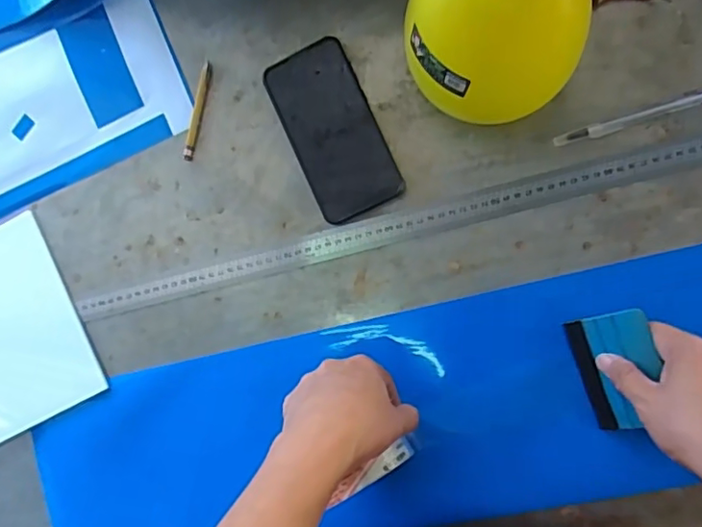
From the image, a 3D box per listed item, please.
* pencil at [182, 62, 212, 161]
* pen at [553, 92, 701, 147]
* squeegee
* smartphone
[{"bbox_3d":[-0.152,-0.150,0.577,0.011,0.008,0.096,13,92,9],"label":"pencil"},{"bbox_3d":[0.254,-0.128,0.506,0.151,0.005,0.012,-16,87,9],"label":"pen"},{"bbox_3d":[0.224,0.091,0.487,0.068,0.011,0.097,-21,84,46],"label":"squeegee"},{"bbox_3d":[-0.017,-0.125,0.548,0.079,0.008,0.163,-24,86,9],"label":"smartphone"}]

